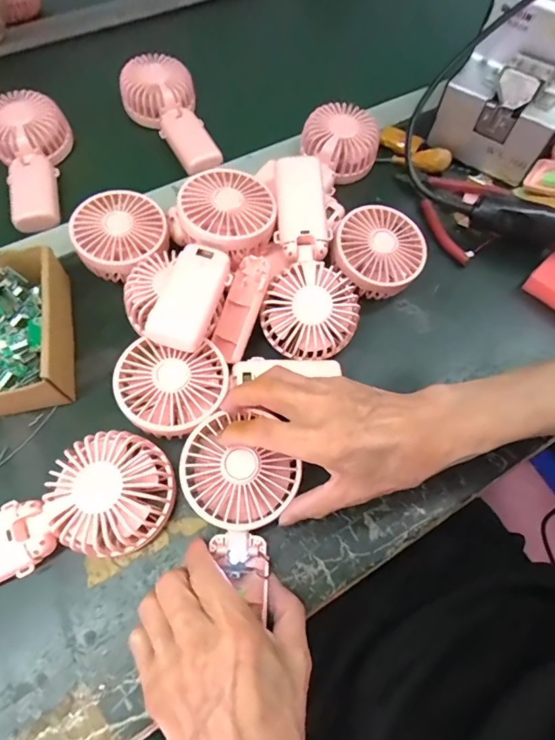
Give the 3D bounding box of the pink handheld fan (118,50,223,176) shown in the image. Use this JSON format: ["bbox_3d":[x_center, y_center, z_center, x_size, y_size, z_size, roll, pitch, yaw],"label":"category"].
[{"bbox_3d":[-0.132,-0.309,0.505,0.086,0.050,0.175,-20,66,-11],"label":"pink handheld fan"}]

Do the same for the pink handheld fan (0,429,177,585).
[{"bbox_3d":[-0.168,0.107,0.303,0.187,0.051,0.085,-20,66,-11],"label":"pink handheld fan"}]

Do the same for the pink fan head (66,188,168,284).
[{"bbox_3d":[-0.152,-0.132,0.410,0.086,0.035,0.083,1,64,-1],"label":"pink fan head"}]

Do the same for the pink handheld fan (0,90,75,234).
[{"bbox_3d":[-0.281,-0.234,0.475,0.088,0.040,0.178,-11,76,-9],"label":"pink handheld fan"}]

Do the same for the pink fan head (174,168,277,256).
[{"bbox_3d":[-0.046,-0.144,0.388,0.085,0.033,0.088,1,64,-1],"label":"pink fan head"}]

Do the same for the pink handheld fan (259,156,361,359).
[{"bbox_3d":[0.026,-0.103,0.380,0.086,0.035,0.183,-3,83,-5],"label":"pink handheld fan"}]

